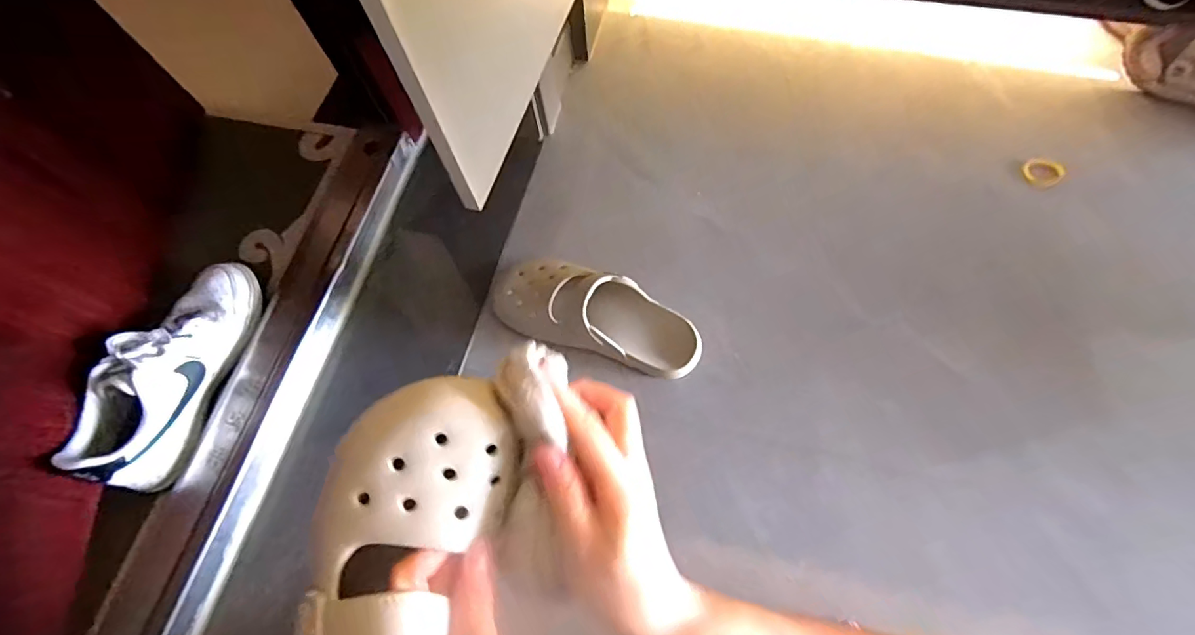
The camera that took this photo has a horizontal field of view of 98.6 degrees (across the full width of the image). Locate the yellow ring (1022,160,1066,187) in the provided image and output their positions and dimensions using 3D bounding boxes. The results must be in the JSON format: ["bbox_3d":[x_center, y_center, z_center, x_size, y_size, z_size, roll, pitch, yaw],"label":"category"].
[{"bbox_3d":[0.593,-0.194,0.684,0.046,0.013,0.033,38,75,17],"label":"yellow ring"}]

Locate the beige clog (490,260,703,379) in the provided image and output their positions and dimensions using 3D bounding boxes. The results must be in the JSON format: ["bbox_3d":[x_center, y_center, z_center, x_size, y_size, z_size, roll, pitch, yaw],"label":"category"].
[{"bbox_3d":[-0.002,-0.003,0.607,0.249,0.075,0.093,19,70,11],"label":"beige clog"}]

